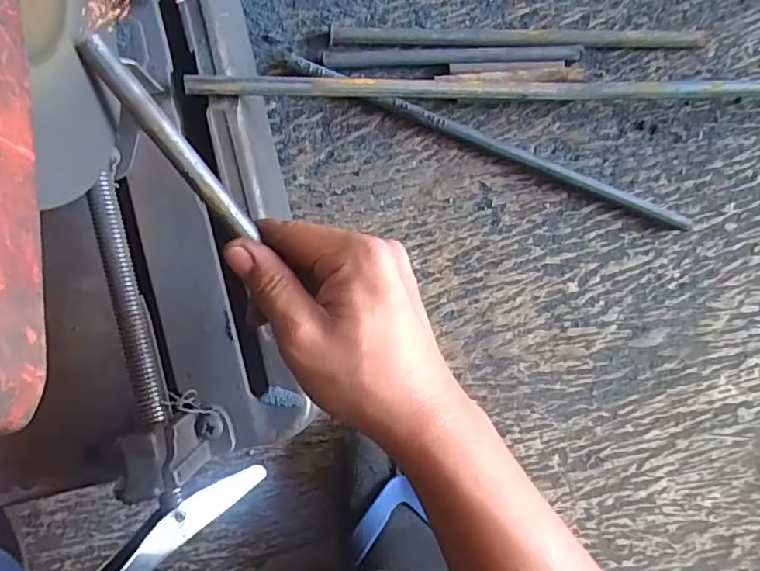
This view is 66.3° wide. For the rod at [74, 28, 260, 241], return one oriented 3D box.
[{"bbox_3d":[-0.090,-0.061,0.251,0.011,0.007,0.102,-37,111,0],"label":"rod"}]

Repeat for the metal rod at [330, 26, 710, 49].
[{"bbox_3d":[0.108,-0.191,0.449,0.287,0.011,0.017,1,91,-1],"label":"metal rod"}]

